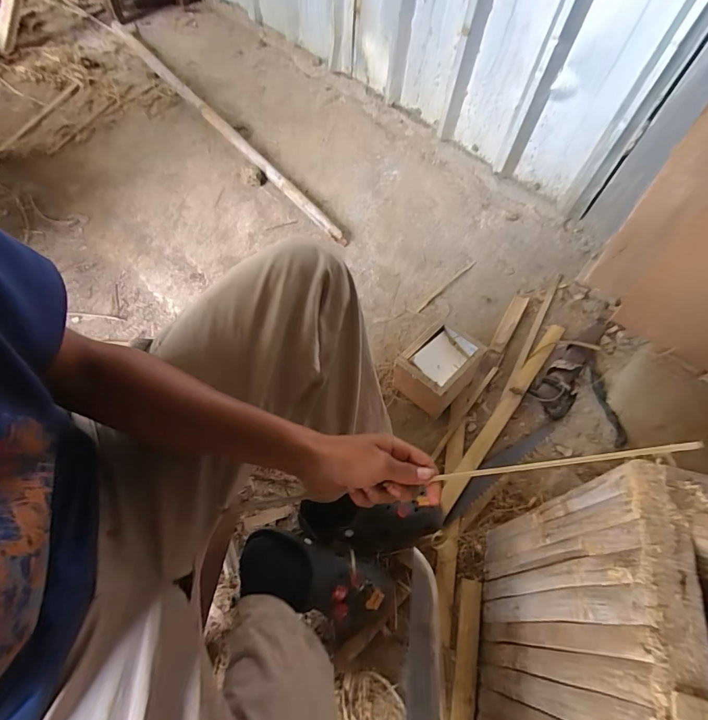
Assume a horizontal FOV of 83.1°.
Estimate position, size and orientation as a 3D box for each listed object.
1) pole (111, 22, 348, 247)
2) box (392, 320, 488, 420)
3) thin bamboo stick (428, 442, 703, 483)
[{"bbox_3d":[-0.488,-0.826,1.345,0.054,0.041,1.448,-35,69,-20],"label":"pole"},{"bbox_3d":[0.177,0.019,0.860,0.135,0.107,0.172,42,67,18],"label":"box"},{"bbox_3d":[0.197,0.099,0.382,0.236,0.011,0.007,-11,61,11],"label":"thin bamboo stick"}]

